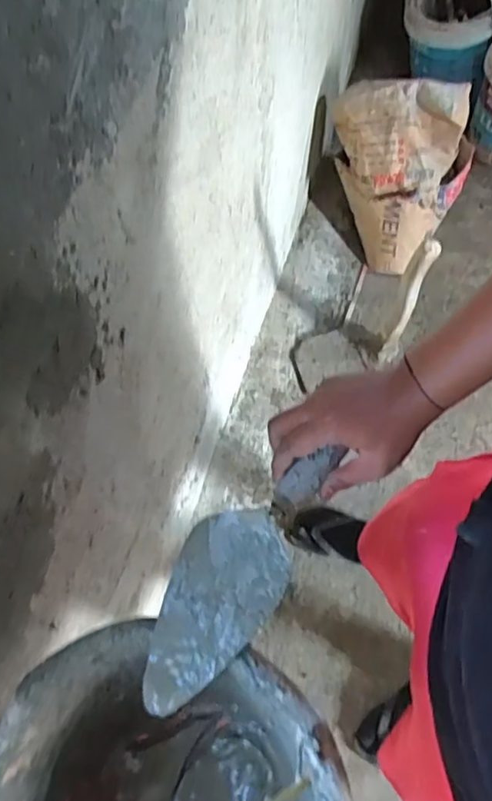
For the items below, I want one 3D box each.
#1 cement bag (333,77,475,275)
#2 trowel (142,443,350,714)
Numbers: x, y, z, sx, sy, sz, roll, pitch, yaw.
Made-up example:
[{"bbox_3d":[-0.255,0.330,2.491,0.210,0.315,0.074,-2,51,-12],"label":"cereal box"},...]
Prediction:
[{"bbox_3d":[0.378,-0.560,1.514,0.325,0.470,0.189,15,67,10],"label":"cement bag"},{"bbox_3d":[-0.006,0.131,0.476,0.083,0.033,0.235,32,72,17],"label":"trowel"}]

